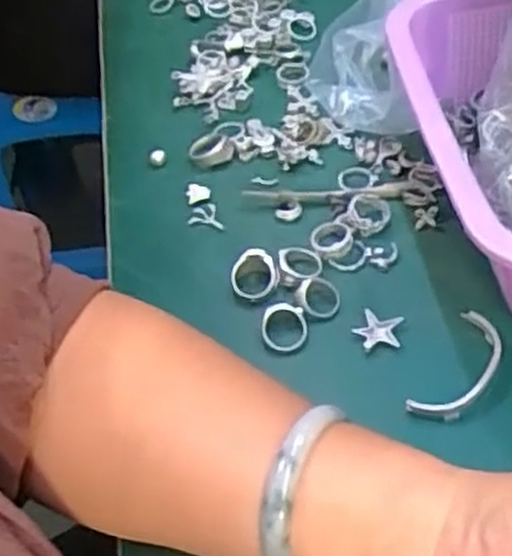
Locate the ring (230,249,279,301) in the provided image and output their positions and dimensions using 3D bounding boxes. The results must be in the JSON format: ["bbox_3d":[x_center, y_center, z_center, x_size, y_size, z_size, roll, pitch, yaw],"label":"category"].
[{"bbox_3d":[-0.001,-0.002,0.420,0.025,0.016,0.025,-5,49,5],"label":"ring"}]

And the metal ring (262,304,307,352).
[{"bbox_3d":[0.014,0.025,0.396,0.023,0.004,0.025,1,64,-3],"label":"metal ring"}]

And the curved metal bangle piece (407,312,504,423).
[{"bbox_3d":[0.097,0.043,0.371,0.026,0.007,0.066,23,57,26],"label":"curved metal bangle piece"}]

